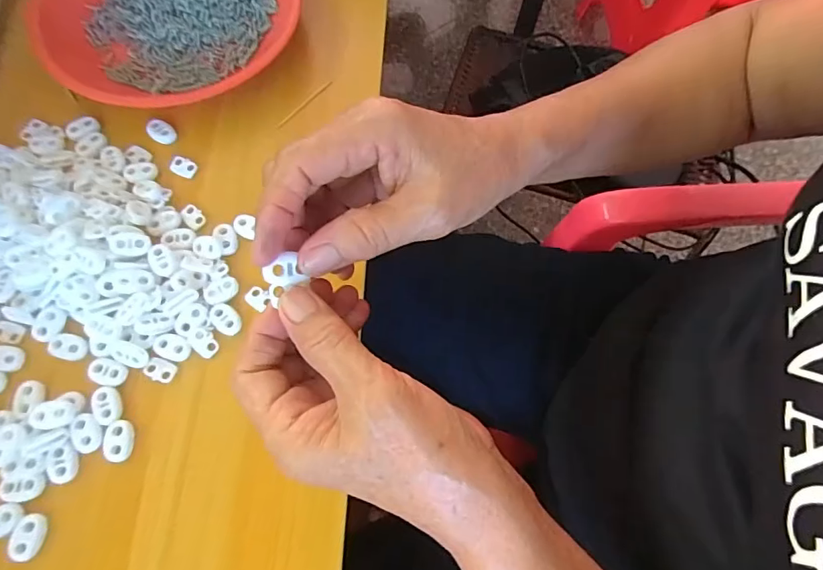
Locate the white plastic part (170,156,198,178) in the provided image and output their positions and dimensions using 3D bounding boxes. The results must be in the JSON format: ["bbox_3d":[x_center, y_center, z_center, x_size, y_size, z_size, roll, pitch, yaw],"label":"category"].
[{"bbox_3d":[-0.163,-0.084,0.346,0.019,0.004,0.013,18,69,4],"label":"white plastic part"}]

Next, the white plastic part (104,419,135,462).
[{"bbox_3d":[-0.168,0.089,0.277,0.015,0.005,0.023,-5,69,-4],"label":"white plastic part"}]

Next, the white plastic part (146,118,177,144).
[{"bbox_3d":[-0.183,-0.112,0.355,0.022,0.006,0.015,29,70,9],"label":"white plastic part"}]

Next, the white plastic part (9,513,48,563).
[{"bbox_3d":[-0.204,0.134,0.257,0.014,0.006,0.022,3,69,-1],"label":"white plastic part"}]

